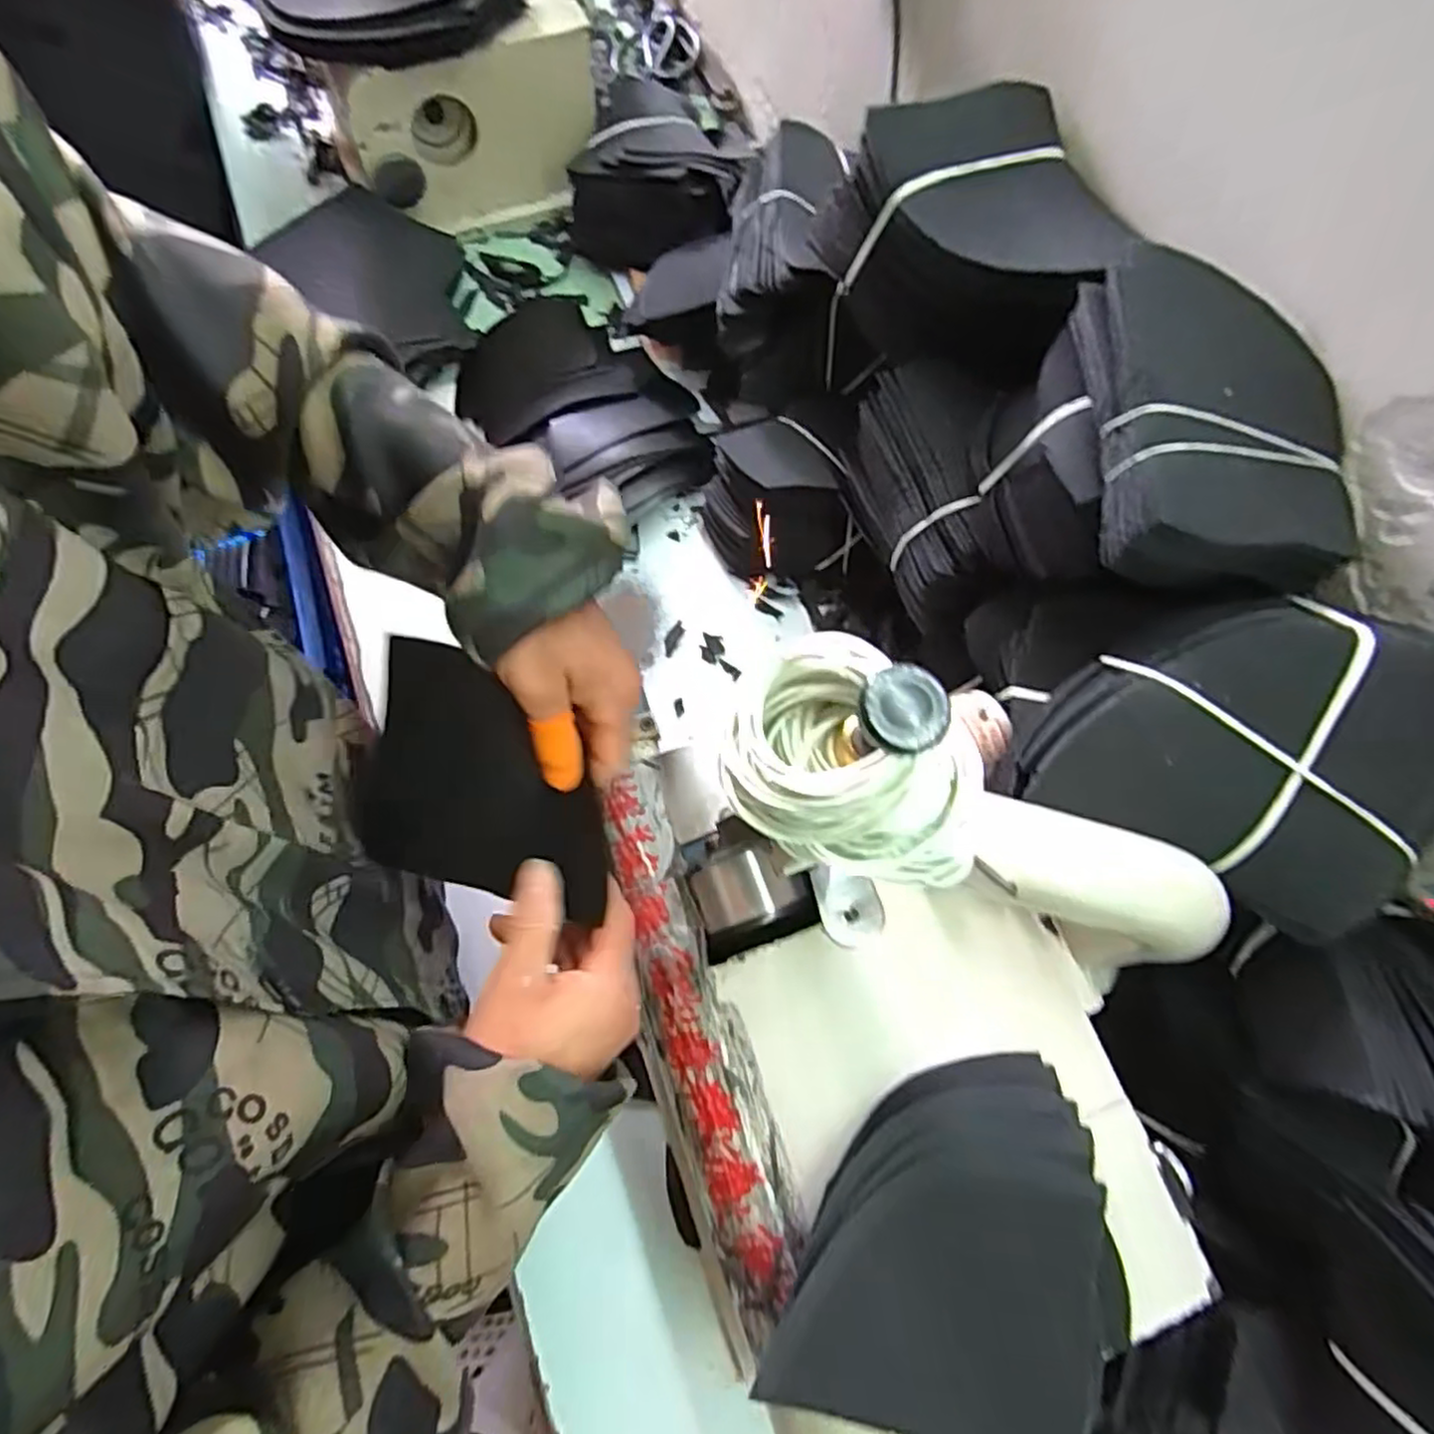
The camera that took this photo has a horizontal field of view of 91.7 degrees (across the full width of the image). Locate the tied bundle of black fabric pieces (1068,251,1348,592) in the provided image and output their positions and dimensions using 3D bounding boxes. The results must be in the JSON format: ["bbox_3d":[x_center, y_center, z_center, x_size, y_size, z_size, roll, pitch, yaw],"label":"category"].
[{"bbox_3d":[0.239,-0.141,0.333,0.116,0.061,0.142,-1,75,-2],"label":"tied bundle of black fabric pieces"}]

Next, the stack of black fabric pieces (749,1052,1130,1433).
[{"bbox_3d":[0.119,0.246,0.321,0.137,0.026,0.165,29,76,6],"label":"stack of black fabric pieces"}]

